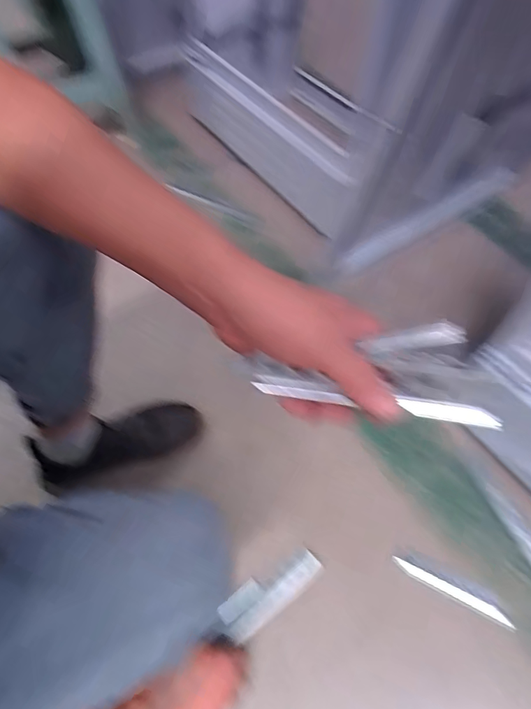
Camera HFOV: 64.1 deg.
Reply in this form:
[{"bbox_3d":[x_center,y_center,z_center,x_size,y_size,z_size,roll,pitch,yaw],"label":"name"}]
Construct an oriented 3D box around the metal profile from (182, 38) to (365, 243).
[{"bbox_3d":[-0.012,-0.542,1.061,0.054,0.215,0.651,-35,64,-18],"label":"metal profile"}]

